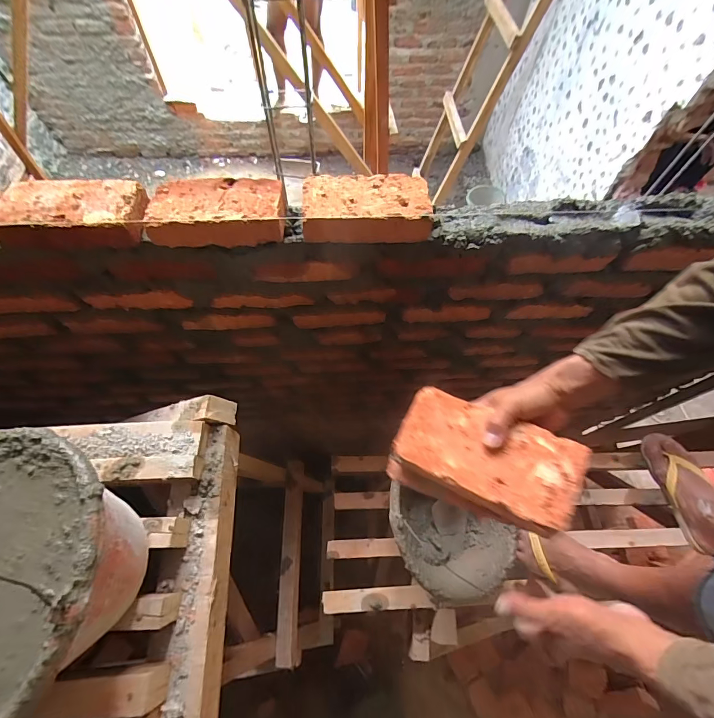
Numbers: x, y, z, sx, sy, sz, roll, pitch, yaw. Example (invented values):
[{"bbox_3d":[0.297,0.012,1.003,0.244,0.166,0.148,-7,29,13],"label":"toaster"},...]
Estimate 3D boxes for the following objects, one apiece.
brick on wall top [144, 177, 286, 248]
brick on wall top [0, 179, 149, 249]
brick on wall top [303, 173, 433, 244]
[{"bbox_3d":[-0.209,-0.232,0.569,0.202,0.047,0.099,-2,63,-3],"label":"brick on wall top"},{"bbox_3d":[-0.422,-0.226,0.563,0.213,0.048,0.104,1,63,-1],"label":"brick on wall top"},{"bbox_3d":[0.016,-0.242,0.584,0.198,0.049,0.103,-3,63,-4],"label":"brick on wall top"}]

